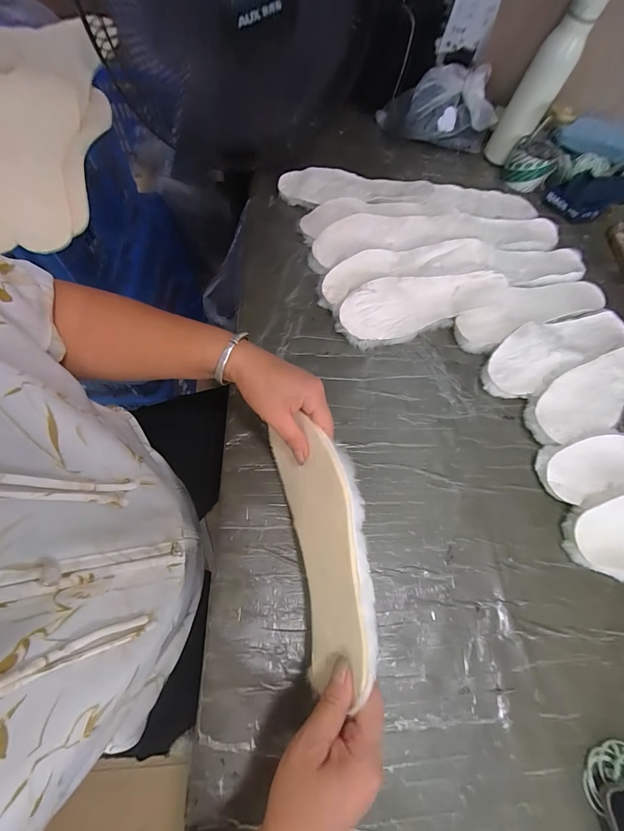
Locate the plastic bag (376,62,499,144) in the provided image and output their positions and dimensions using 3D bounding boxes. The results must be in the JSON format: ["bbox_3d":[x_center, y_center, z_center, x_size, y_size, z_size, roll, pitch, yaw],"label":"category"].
[{"bbox_3d":[0.254,-0.634,0.692,0.212,0.108,0.122,-6,67,-7],"label":"plastic bag"}]

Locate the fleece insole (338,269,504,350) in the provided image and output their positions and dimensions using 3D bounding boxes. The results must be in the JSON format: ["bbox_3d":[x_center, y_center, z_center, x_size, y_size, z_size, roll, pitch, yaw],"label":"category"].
[{"bbox_3d":[0.164,-0.169,0.512,0.262,0.012,0.092,-17,87,-8],"label":"fleece insole"}]

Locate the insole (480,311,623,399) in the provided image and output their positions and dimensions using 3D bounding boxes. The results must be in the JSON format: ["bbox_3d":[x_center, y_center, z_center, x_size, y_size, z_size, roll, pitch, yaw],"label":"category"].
[{"bbox_3d":[0.361,-0.104,0.506,0.262,0.026,0.087,-28,71,-15],"label":"insole"}]

